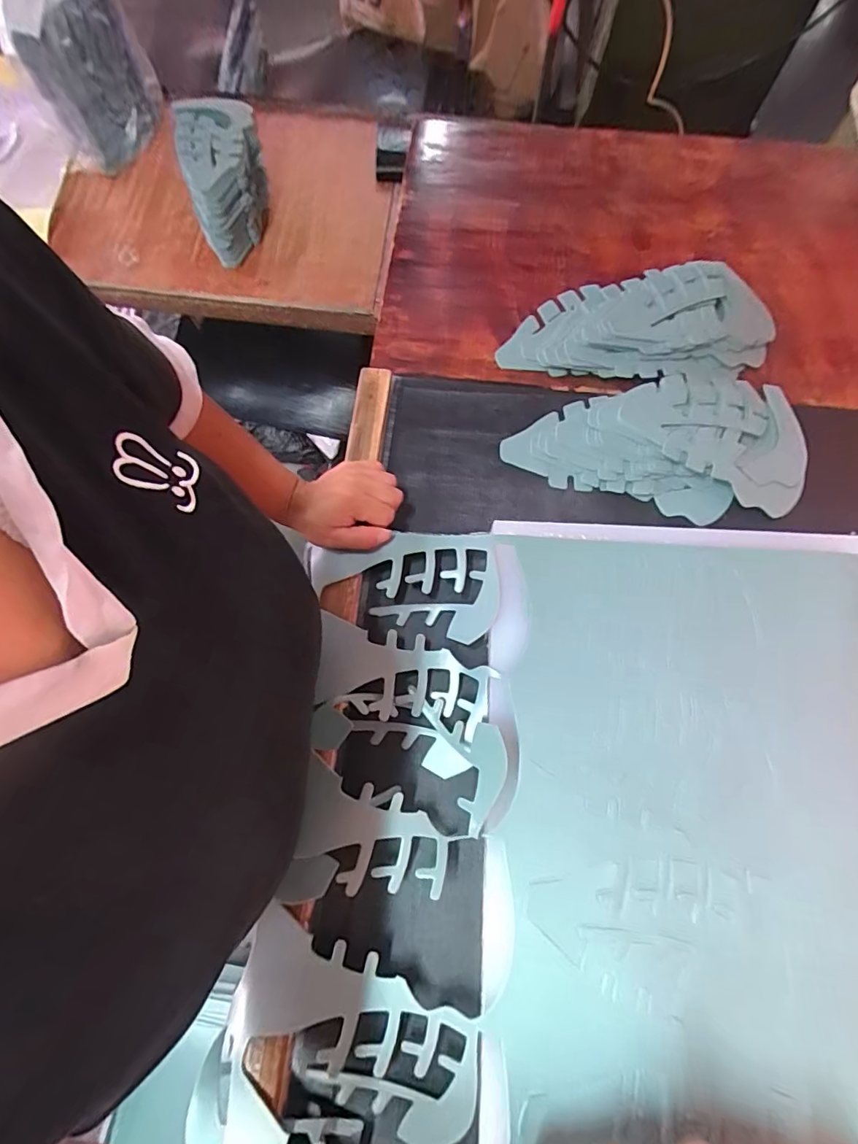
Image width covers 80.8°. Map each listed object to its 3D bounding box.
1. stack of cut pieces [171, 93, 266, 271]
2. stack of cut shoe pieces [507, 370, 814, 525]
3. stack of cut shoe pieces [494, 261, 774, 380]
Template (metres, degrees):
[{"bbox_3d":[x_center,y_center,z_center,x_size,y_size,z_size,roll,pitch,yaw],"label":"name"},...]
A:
[{"bbox_3d":[-0.324,-0.627,0.820,0.127,0.142,0.172,-14,73,-3],"label":"stack of cut pieces"},{"bbox_3d":[0.226,-0.130,0.516,0.282,0.032,0.153,-2,73,1],"label":"stack of cut shoe pieces"},{"bbox_3d":[0.225,-0.276,0.563,0.278,0.032,0.144,-3,73,0],"label":"stack of cut shoe pieces"}]

